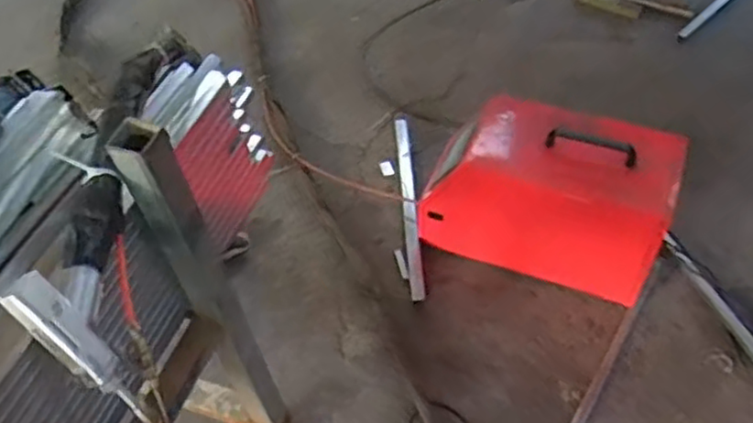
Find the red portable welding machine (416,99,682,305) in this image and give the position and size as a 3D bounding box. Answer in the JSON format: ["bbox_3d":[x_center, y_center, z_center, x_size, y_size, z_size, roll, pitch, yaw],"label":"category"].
[{"bbox_3d":[0.408,-0.065,1.672,0.570,0.381,0.279,19,55,19],"label":"red portable welding machine"}]

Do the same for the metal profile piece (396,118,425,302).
[{"bbox_3d":[0.090,-0.046,1.892,0.035,0.041,0.654,-4,52,0],"label":"metal profile piece"}]

